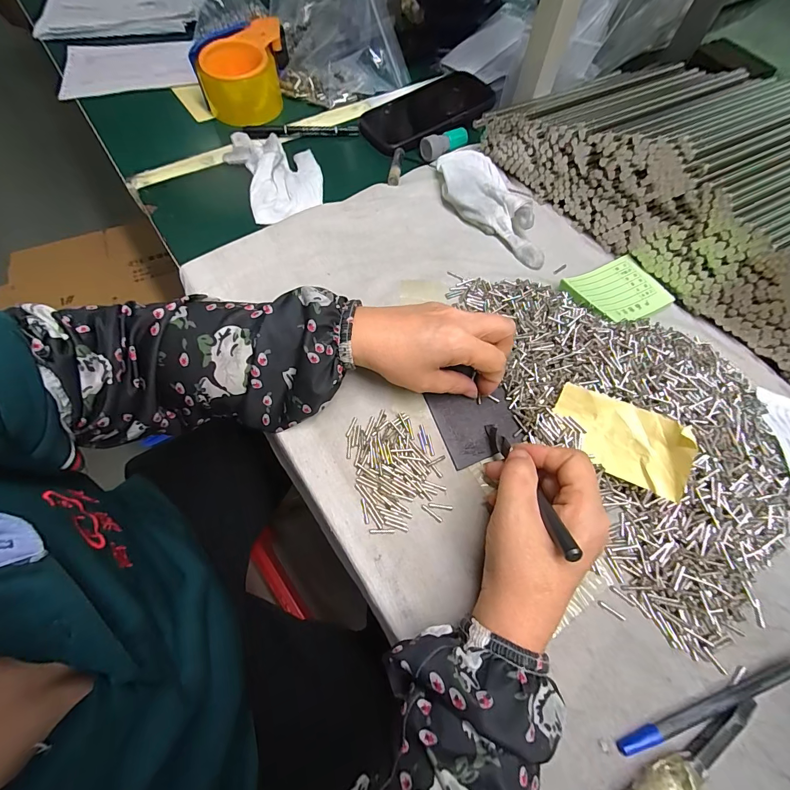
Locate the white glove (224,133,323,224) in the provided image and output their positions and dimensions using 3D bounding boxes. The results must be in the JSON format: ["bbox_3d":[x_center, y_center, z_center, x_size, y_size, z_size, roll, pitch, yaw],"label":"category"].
[{"bbox_3d":[-0.132,-0.254,0.414,0.091,0.014,0.145,-25,68,-13],"label":"white glove"}]

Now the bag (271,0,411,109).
[{"bbox_3d":[-0.077,-0.511,0.497,0.171,0.093,0.209,-7,65,-5],"label":"bag"}]

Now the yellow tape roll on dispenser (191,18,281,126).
[{"bbox_3d":[-0.198,-0.417,0.483,0.093,0.079,0.102,4,65,0],"label":"yellow tape roll on dispenser"}]

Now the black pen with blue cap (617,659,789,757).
[{"bbox_3d":[0.195,0.184,0.220,0.138,0.007,0.008,-15,66,-9],"label":"black pen with blue cap"}]

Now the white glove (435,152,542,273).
[{"bbox_3d":[0.098,-0.205,0.395,0.072,0.028,0.163,-11,66,-7],"label":"white glove"}]

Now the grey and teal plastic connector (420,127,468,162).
[{"bbox_3d":[0.061,-0.309,0.448,0.060,0.021,0.025,-33,70,-16],"label":"grey and teal plastic connector"}]

